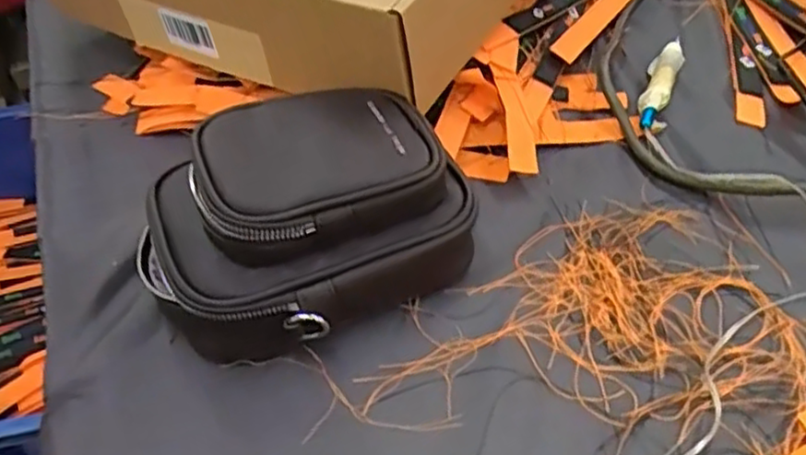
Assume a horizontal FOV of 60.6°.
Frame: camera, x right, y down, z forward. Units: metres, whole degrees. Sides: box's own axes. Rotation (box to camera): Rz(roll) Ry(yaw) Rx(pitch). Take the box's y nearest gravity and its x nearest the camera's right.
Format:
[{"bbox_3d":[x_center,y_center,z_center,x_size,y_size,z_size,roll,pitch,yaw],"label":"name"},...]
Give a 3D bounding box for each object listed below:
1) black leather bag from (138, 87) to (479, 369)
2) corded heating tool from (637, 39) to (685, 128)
[{"bbox_3d":[-0.057,-0.005,0.391,0.173,0.086,0.127,-29,52,-21],"label":"black leather bag"},{"bbox_3d":[0.201,-0.117,0.538,0.023,0.015,0.123,18,51,19],"label":"corded heating tool"}]

